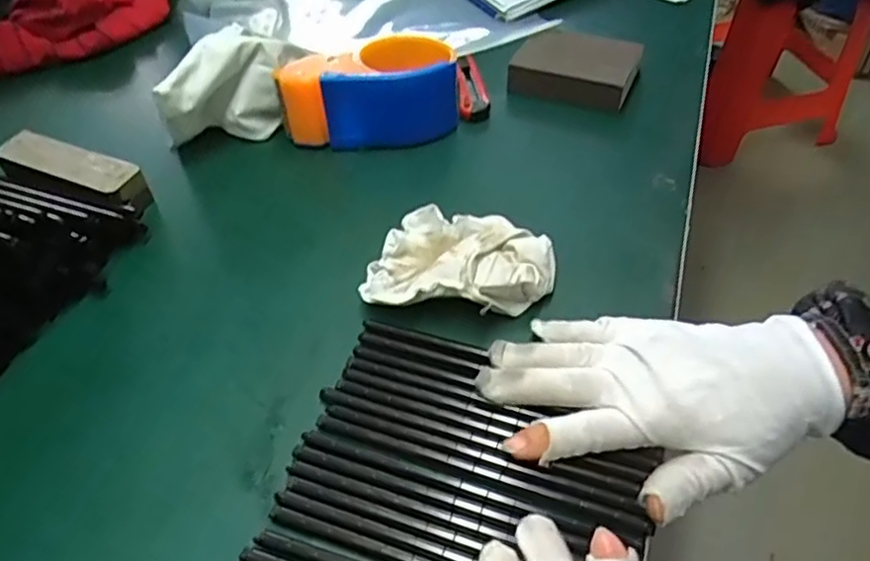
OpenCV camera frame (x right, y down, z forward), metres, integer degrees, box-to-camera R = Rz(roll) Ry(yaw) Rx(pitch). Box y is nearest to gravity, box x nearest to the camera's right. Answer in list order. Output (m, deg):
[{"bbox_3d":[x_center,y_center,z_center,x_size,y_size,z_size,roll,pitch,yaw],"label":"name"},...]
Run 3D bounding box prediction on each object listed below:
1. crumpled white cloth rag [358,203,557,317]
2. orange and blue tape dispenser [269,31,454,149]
[{"bbox_3d":[0.016,-0.018,0.392,0.112,0.044,0.080,5,51,7],"label":"crumpled white cloth rag"},{"bbox_3d":[-0.051,-0.147,0.504,0.134,0.066,0.069,-12,51,-7],"label":"orange and blue tape dispenser"}]

